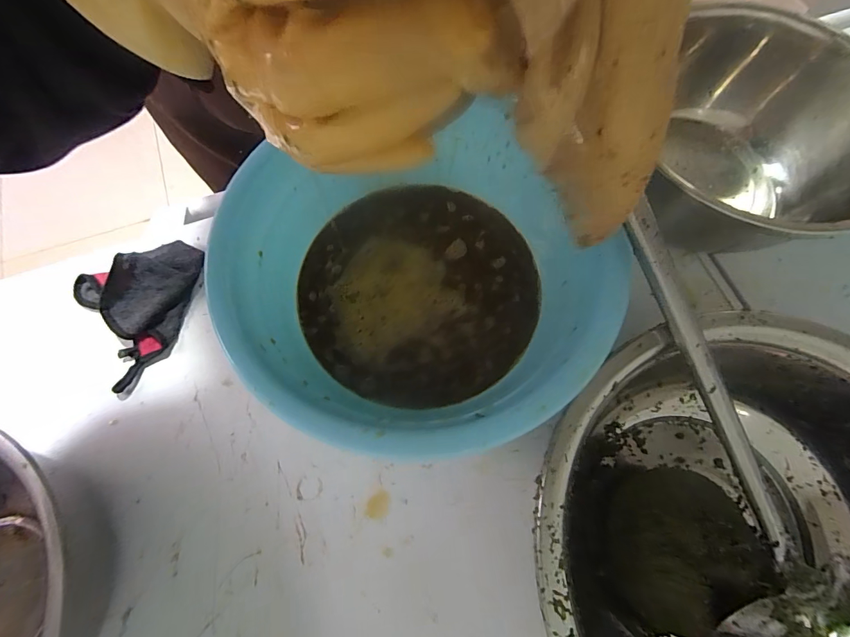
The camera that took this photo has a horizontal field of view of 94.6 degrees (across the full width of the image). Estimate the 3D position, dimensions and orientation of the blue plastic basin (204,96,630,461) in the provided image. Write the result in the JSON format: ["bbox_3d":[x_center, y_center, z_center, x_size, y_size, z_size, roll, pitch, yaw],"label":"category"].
[{"bbox_3d":[-0.009,-0.027,0.378,0.308,0.131,0.298,0,70,1],"label":"blue plastic basin"}]

